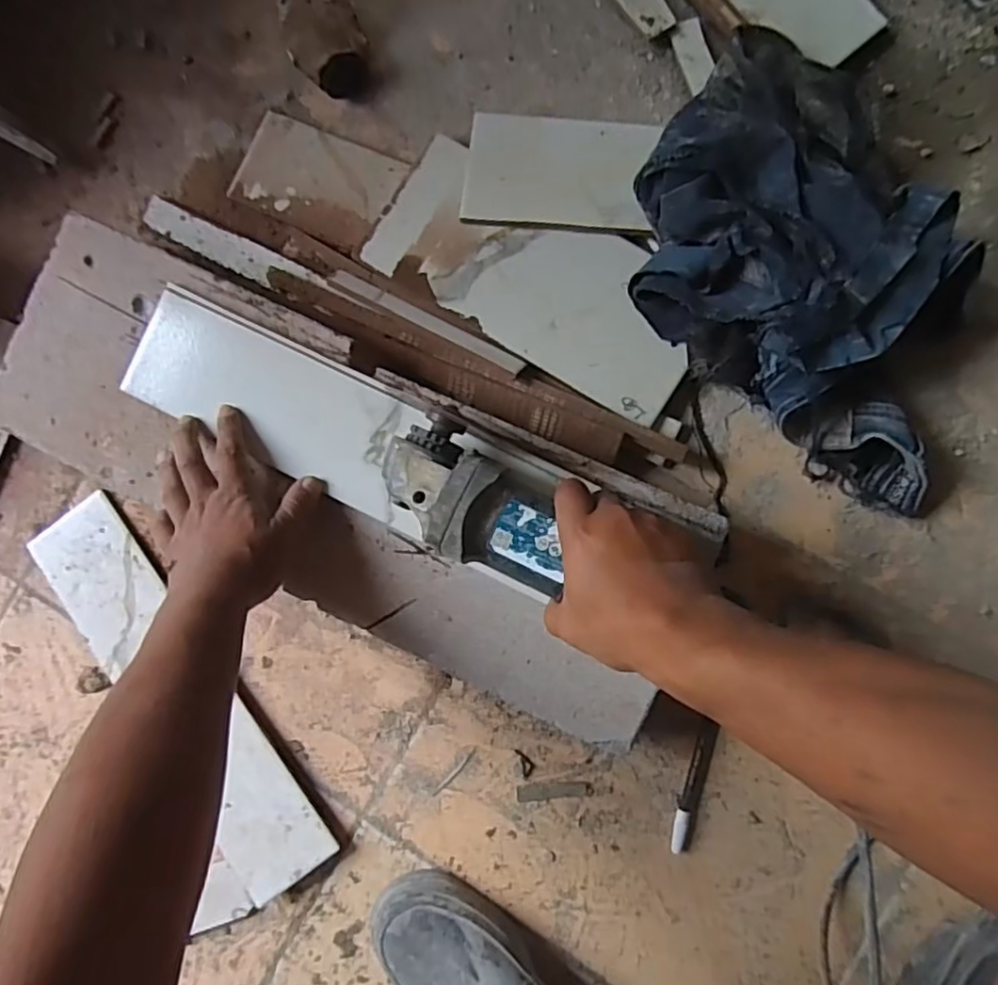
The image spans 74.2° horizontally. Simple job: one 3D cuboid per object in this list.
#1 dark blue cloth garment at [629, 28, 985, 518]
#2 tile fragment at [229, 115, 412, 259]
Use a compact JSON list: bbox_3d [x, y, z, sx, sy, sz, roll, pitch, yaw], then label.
[{"bbox_3d":[0.252,-0.172,0.510,0.225,0.093,0.353,-44,85,4],"label":"dark blue cloth garment"},{"bbox_3d":[-0.164,-0.283,0.597,0.142,0.013,0.093,28,93,6],"label":"tile fragment"}]

